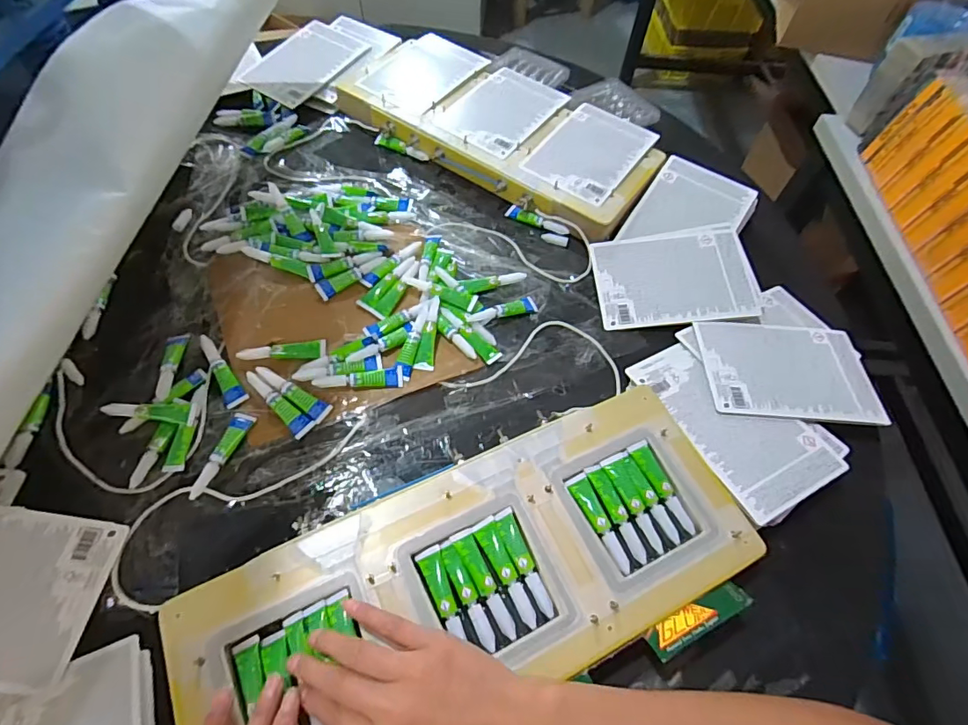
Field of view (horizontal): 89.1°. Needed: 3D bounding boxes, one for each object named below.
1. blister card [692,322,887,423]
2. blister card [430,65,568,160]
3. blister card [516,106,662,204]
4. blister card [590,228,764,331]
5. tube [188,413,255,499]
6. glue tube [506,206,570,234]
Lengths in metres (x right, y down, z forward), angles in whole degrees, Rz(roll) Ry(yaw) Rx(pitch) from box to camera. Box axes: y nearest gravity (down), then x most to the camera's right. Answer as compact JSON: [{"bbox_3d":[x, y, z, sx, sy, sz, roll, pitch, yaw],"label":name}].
[{"bbox_3d":[0.307,0.004,0.497,0.166,0.006,0.115,3,59,-1],"label":"blister card"},{"bbox_3d":[0.029,-0.345,0.667,0.117,0.011,0.175,32,63,15],"label":"blister card"},{"bbox_3d":[0.138,-0.271,0.629,0.115,0.005,0.166,32,66,14],"label":"blister card"},{"bbox_3d":[0.214,-0.097,0.556,0.170,0.008,0.116,-5,67,4],"label":"blister card"},{"bbox_3d":[-0.228,0.080,0.429,0.019,0.007,0.081,12,59,4],"label":"tube"},{"bbox_3d":[0.065,-0.173,0.603,0.082,0.014,0.010,29,62,14],"label":"glue tube"}]

